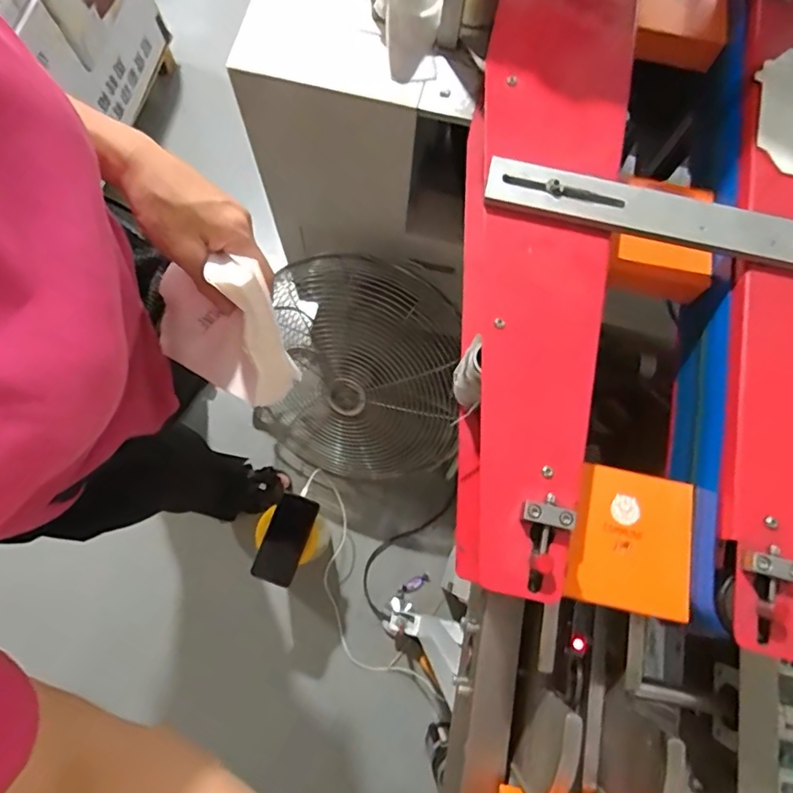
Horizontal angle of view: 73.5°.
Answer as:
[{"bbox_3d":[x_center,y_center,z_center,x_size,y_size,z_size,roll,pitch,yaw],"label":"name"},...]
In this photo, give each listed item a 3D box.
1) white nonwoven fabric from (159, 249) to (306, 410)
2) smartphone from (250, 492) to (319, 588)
[{"bbox_3d":[-0.137,-0.056,0.410,0.130,0.111,0.073,31,76,6],"label":"white nonwoven fabric"},{"bbox_3d":[-0.208,0.269,1.001,0.077,0.013,0.162,22,80,-4],"label":"smartphone"}]

